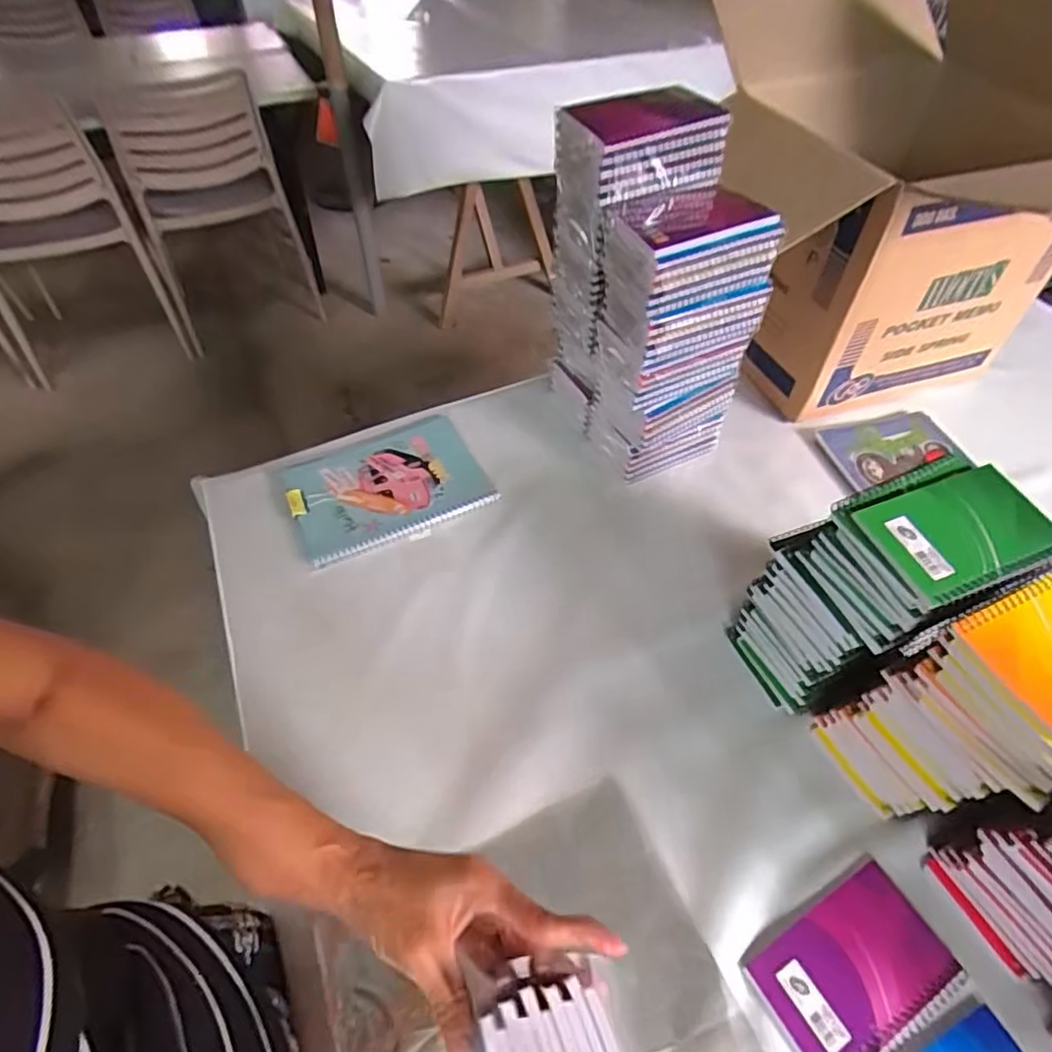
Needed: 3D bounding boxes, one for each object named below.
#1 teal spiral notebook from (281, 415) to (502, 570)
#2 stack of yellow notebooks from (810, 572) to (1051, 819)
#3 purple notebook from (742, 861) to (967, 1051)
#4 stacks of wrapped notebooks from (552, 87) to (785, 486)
[{"bbox_3d":[-0.163,-0.049,0.728,0.216,0.020,0.165,-21,54,-17],"label":"teal spiral notebook"},{"bbox_3d":[0.334,0.131,0.457,0.139,0.195,0.113,-23,54,-18],"label":"stack of yellow notebooks"},{"bbox_3d":[0.232,0.314,0.436,0.135,0.004,0.083,-24,54,-18],"label":"purple notebook"},{"bbox_3d":[0.130,-0.236,0.664,0.154,0.334,0.188,-20,53,-16],"label":"stacks of wrapped notebooks"}]

